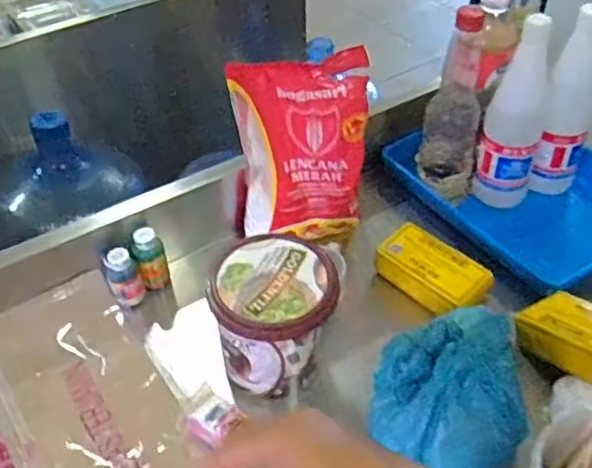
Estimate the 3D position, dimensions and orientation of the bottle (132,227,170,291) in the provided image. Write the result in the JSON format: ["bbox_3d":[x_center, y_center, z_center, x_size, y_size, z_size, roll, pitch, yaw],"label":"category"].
[{"bbox_3d":[-0.168,0.028,0.723,0.033,0.074,0.026,-12,46,-10],"label":"bottle"}]

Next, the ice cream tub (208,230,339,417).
[{"bbox_3d":[-0.020,0.085,0.625,0.114,0.123,0.109,-1,45,1],"label":"ice cream tub"}]

